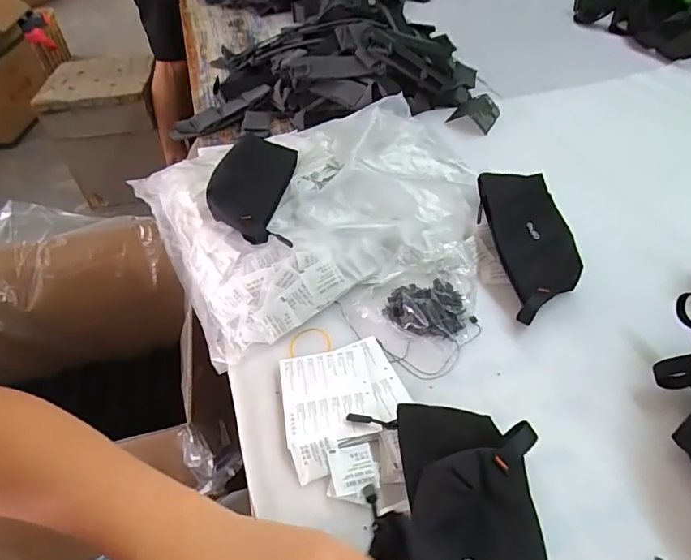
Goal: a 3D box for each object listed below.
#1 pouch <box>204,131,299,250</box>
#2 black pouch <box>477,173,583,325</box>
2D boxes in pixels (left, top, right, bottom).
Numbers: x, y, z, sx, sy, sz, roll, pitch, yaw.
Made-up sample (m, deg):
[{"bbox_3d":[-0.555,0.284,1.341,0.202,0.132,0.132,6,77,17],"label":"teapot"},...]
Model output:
[{"bbox_3d":[-0.117,-0.134,0.599,0.095,0.047,0.236,-3,47,0],"label":"pouch"},{"bbox_3d":[0.227,-0.055,0.563,0.093,0.027,0.205,-15,61,7],"label":"black pouch"}]

